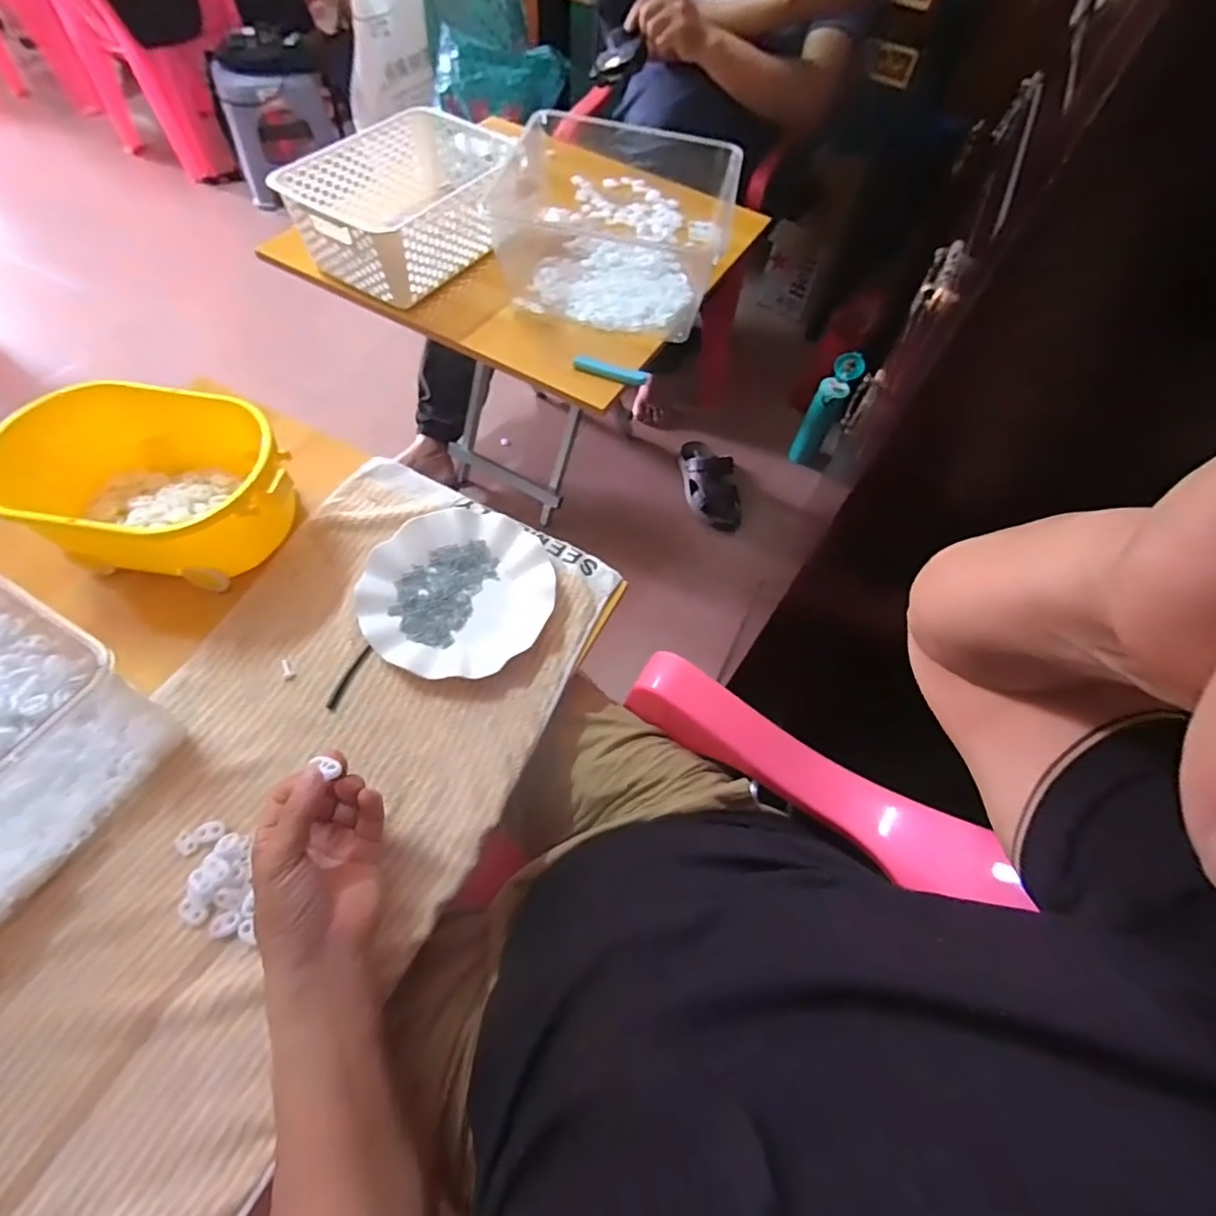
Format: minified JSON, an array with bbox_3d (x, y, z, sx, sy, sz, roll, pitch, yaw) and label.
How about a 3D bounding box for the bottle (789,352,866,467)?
[{"bbox_3d":[0.495,-0.439,1.321,0.069,0.256,0.107,28,63,11],"label":"bottle"}]

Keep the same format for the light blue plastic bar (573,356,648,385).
[{"bbox_3d":[0.002,-0.311,0.741,0.098,0.016,0.019,16,61,5],"label":"light blue plastic bar"}]

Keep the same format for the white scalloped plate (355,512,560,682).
[{"bbox_3d":[-0.145,-0.017,0.551,0.176,0.025,0.180,2,61,-3],"label":"white scalloped plate"}]

